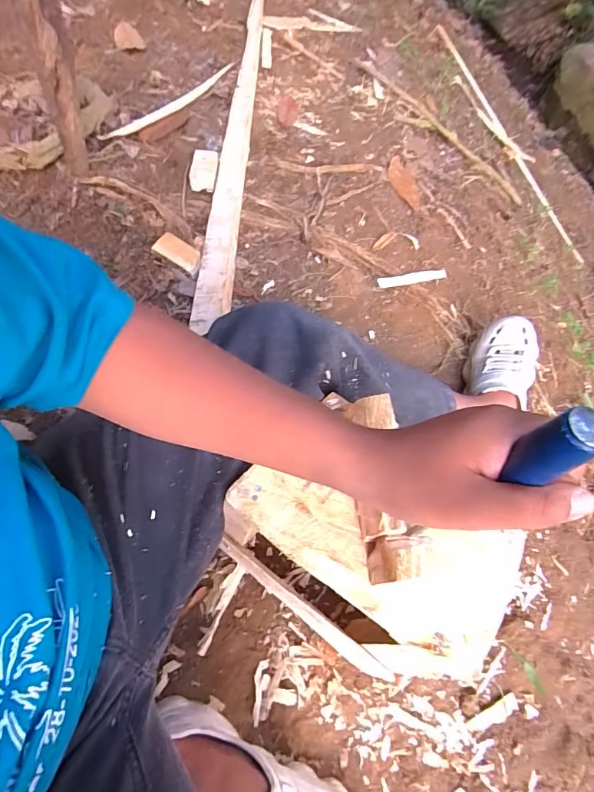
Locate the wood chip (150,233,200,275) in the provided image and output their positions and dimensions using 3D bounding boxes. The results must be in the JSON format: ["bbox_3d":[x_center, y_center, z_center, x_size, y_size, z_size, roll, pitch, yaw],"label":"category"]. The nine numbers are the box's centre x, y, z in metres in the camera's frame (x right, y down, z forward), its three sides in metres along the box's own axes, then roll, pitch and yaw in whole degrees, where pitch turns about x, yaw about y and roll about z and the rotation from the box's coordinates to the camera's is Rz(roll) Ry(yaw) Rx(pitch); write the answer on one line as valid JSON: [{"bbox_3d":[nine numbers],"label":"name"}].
[{"bbox_3d":[-0.203,-0.245,0.730,0.081,0.009,0.041,32,91,6],"label":"wood chip"}]

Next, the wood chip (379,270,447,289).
[{"bbox_3d":[0.230,-0.229,0.841,0.166,0.010,0.024,-14,66,-23],"label":"wood chip"}]

